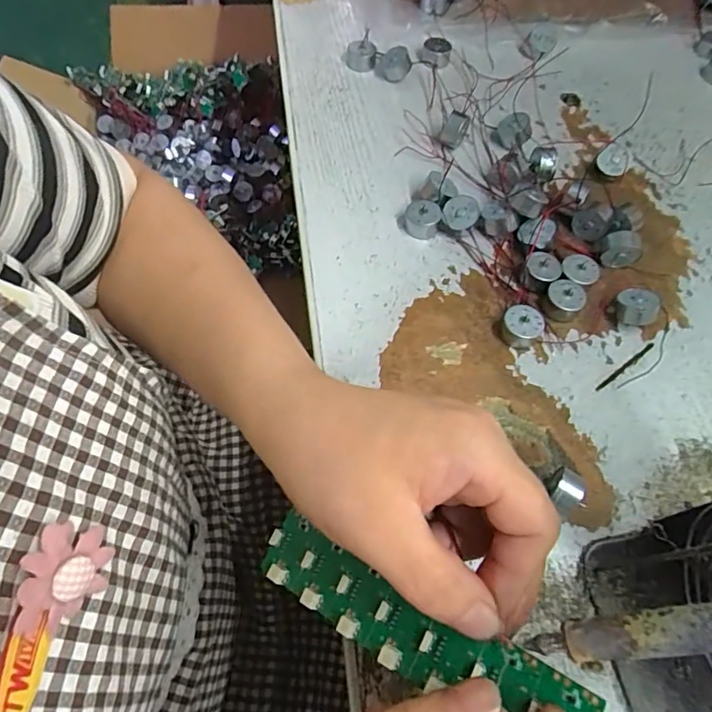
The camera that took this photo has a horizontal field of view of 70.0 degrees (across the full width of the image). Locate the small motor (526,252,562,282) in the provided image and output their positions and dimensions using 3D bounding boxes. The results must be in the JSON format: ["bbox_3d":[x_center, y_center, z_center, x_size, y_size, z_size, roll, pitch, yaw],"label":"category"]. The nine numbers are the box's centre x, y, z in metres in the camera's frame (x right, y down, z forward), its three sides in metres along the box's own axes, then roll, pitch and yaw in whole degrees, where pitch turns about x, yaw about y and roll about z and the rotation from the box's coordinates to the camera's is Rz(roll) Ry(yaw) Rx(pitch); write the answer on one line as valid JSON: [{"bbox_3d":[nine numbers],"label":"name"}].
[{"bbox_3d":[0.119,-0.054,0.325,0.021,0.012,0.022,20,63,8],"label":"small motor"}]

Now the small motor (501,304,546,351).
[{"bbox_3d":[0.099,-0.017,0.305,0.023,0.015,0.021,1,62,-2],"label":"small motor"}]

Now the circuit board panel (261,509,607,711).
[{"bbox_3d":[0.018,0.101,0.193,0.135,0.007,0.029,14,59,31],"label":"circuit board panel"}]

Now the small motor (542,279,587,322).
[{"bbox_3d":[0.130,-0.035,0.316,0.022,0.014,0.021,1,62,-2],"label":"small motor"}]

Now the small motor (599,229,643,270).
[{"bbox_3d":[0.173,-0.070,0.331,0.024,0.025,0.014,14,62,4],"label":"small motor"}]

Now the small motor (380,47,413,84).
[{"bbox_3d":[0.033,-0.238,0.415,0.025,0.021,0.014,8,62,1],"label":"small motor"}]

